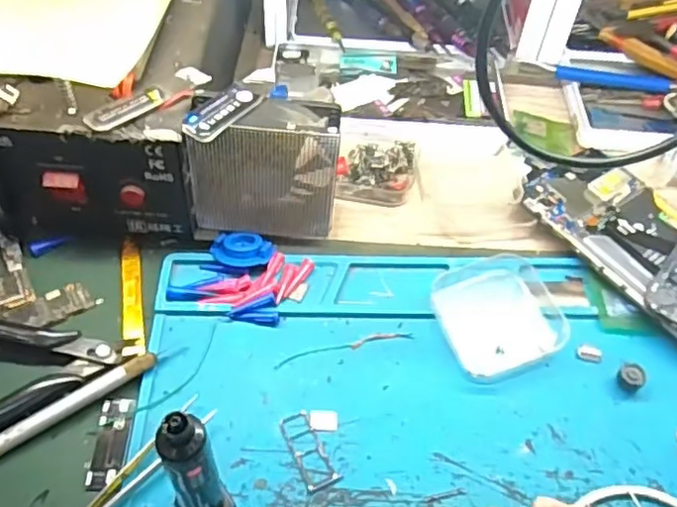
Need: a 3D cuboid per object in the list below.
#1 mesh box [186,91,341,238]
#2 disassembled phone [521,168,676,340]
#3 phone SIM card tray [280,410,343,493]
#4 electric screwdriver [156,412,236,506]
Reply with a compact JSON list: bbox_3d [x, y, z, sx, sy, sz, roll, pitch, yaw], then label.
[{"bbox_3d":[-0.041,-0.047,0.355,0.078,0.082,0.032,4,54,-1],"label":"mesh box"},{"bbox_3d":[0.194,0.003,0.376,0.077,0.017,0.175,-29,61,-22],"label":"disassembled phone"},{"bbox_3d":[-0.015,0.095,0.304,0.017,0.004,0.040,-22,58,-19],"label":"phone SIM card tray"},{"bbox_3d":[-0.056,0.091,0.247,0.021,0.092,0.022,2,54,-2],"label":"electric screwdriver"}]

